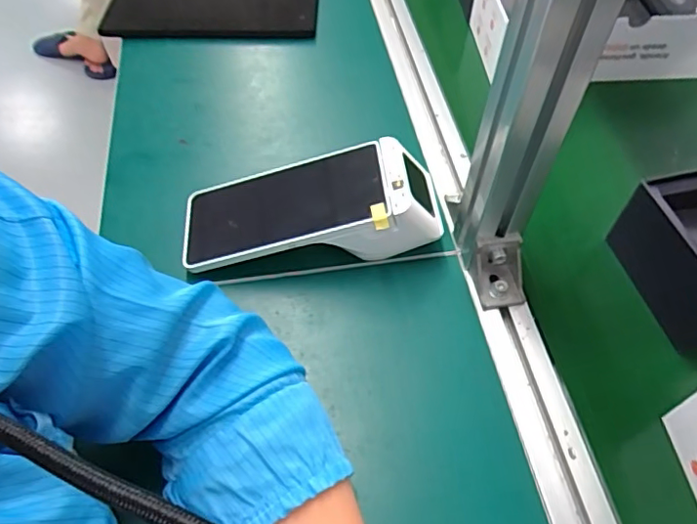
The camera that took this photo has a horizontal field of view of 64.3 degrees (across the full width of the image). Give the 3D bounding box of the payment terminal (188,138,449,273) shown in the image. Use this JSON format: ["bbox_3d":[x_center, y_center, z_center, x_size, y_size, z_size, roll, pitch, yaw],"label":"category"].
[{"bbox_3d":[-0.032,-0.044,0.451,0.202,0.070,0.086,-6,55,-4],"label":"payment terminal"}]

